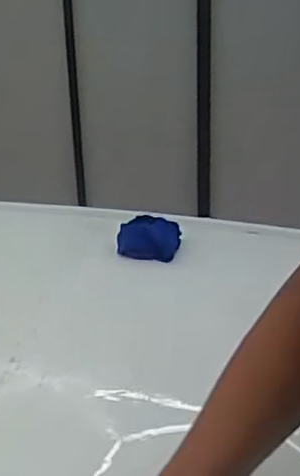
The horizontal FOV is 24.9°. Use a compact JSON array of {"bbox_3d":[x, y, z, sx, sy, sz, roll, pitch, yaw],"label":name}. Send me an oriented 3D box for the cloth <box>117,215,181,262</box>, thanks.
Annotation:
[{"bbox_3d":[-0.001,0.001,0.978,0.091,0.041,0.072,-1,23,-1],"label":"cloth"}]

